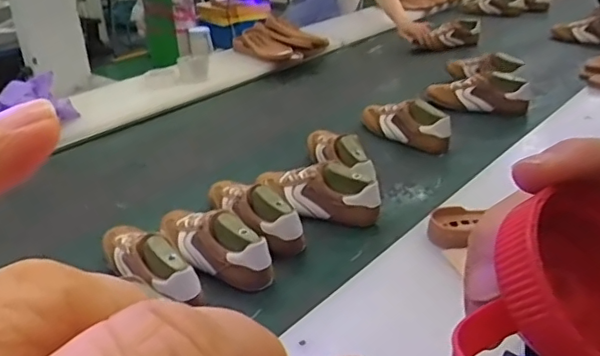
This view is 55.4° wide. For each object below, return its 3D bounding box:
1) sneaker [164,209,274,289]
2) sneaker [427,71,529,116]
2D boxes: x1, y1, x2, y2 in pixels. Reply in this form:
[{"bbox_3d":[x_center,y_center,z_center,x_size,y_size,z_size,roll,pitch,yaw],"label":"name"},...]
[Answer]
[{"bbox_3d":[-0.137,0.091,0.940,0.105,0.082,0.277,-25,34,-37],"label":"sneaker"},{"bbox_3d":[0.473,-0.221,1.515,0.277,0.095,0.086,9,29,21],"label":"sneaker"}]

